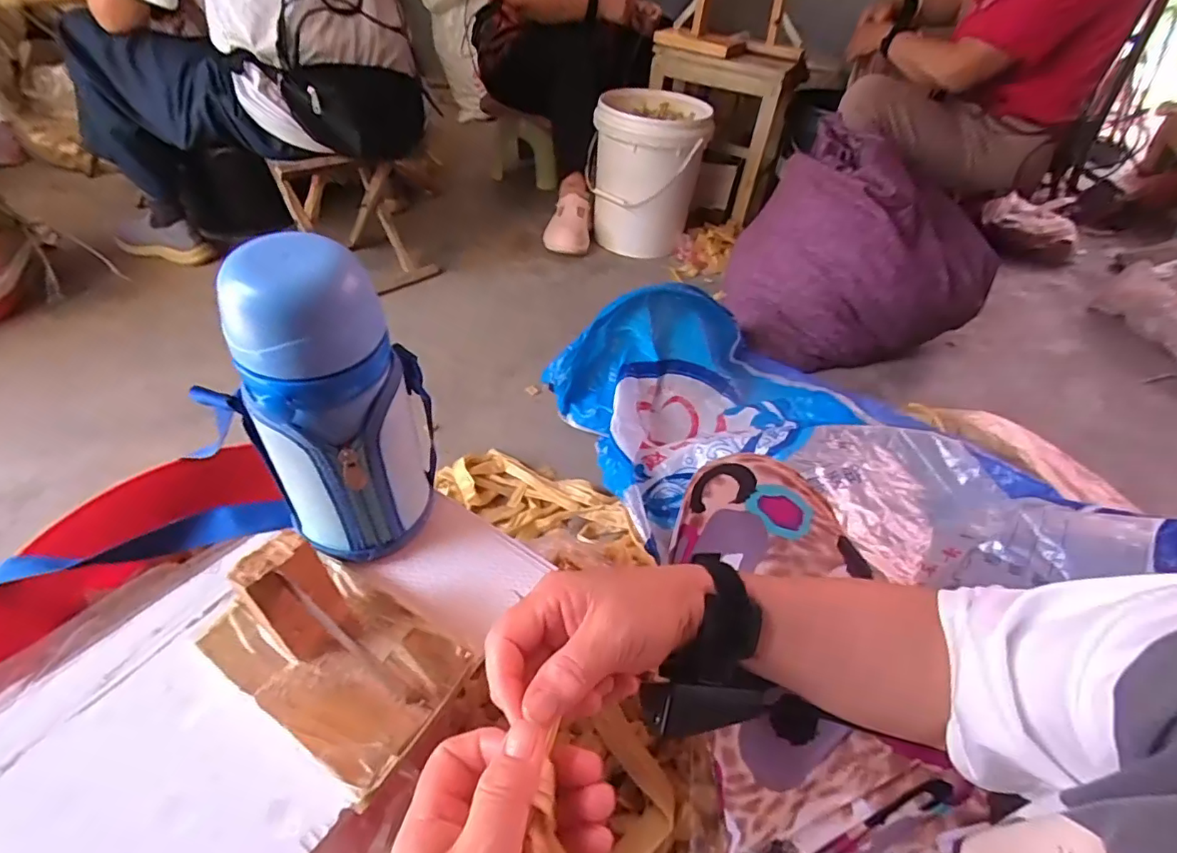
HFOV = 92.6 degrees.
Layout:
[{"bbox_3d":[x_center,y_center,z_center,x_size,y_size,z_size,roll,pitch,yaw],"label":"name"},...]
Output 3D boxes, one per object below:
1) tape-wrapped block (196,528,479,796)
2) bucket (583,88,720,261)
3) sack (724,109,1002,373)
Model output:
[{"bbox_3d":[-0.143,0.106,0.304,0.135,0.075,0.083,26,47,20],"label":"tape-wrapped block"},{"bbox_3d":[0.157,-0.682,1.535,0.288,0.347,0.278,15,44,9],"label":"bucket"},{"bbox_3d":[0.606,-0.395,1.264,0.551,0.383,0.356,-9,45,-16],"label":"sack"}]

